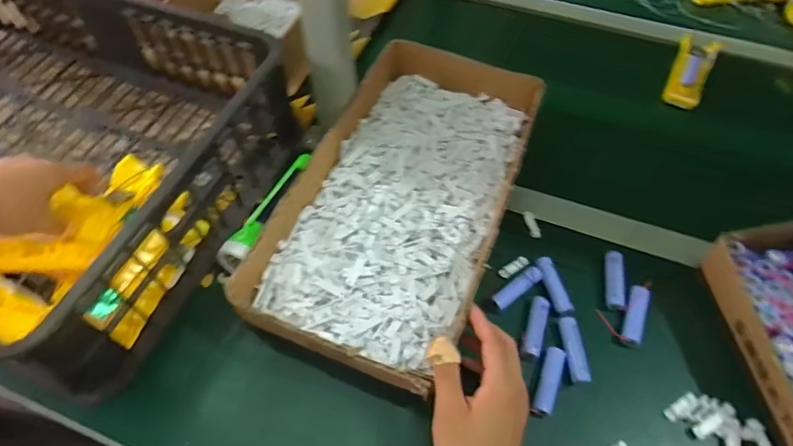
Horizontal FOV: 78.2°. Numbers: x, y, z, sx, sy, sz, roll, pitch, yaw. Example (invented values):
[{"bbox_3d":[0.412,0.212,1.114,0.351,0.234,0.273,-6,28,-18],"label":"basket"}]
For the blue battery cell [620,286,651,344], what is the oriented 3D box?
[{"bbox_3d":[0.253,0.094,0.513,0.017,0.021,0.068,20,58,13],"label":"blue battery cell"}]

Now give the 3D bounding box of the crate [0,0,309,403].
[{"bbox_3d":[-0.482,-0.124,0.578,0.662,0.142,0.454,16,57,10],"label":"crate"}]

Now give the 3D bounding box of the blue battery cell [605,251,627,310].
[{"bbox_3d":[0.239,0.059,0.532,0.018,0.018,0.070,7,56,4],"label":"blue battery cell"}]

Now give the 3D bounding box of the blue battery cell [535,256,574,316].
[{"bbox_3d":[0.170,0.067,0.526,0.016,0.018,0.073,-9,56,-7],"label":"blue battery cell"}]

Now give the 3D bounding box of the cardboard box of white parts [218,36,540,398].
[{"bbox_3d":[0.015,-0.038,0.556,0.213,0.063,0.425,19,58,12],"label":"cardboard box of white parts"}]

